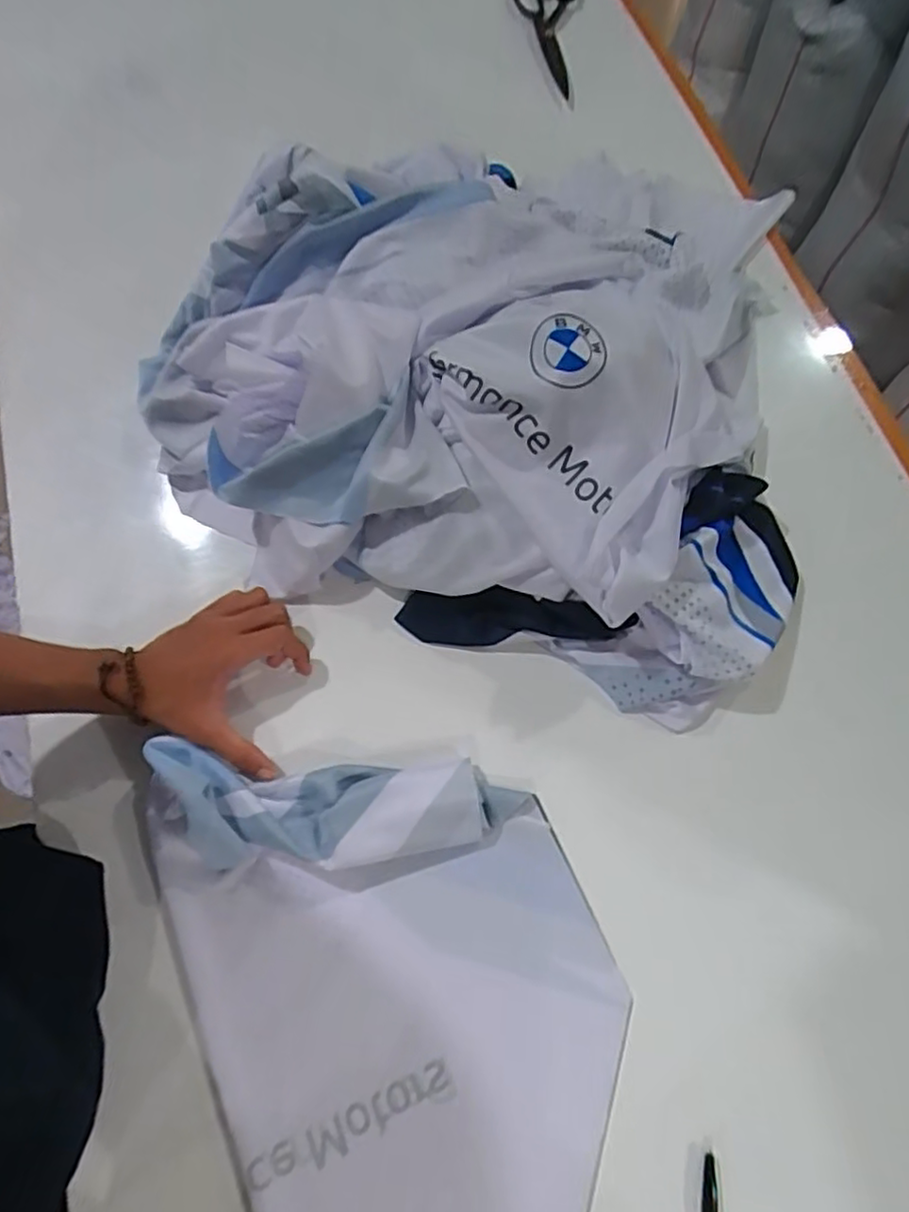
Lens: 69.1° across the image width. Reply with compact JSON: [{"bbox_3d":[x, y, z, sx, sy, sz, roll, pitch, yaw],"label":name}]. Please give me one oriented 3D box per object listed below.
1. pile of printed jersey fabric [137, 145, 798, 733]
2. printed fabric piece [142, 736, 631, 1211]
[{"bbox_3d":[0.025,-0.219,0.550,0.571,0.120,0.481,18,72,8],"label":"pile of printed jersey fabric"},{"bbox_3d":[-0.025,0.282,0.434,0.271,0.041,0.455,-22,72,-6],"label":"printed fabric piece"}]

